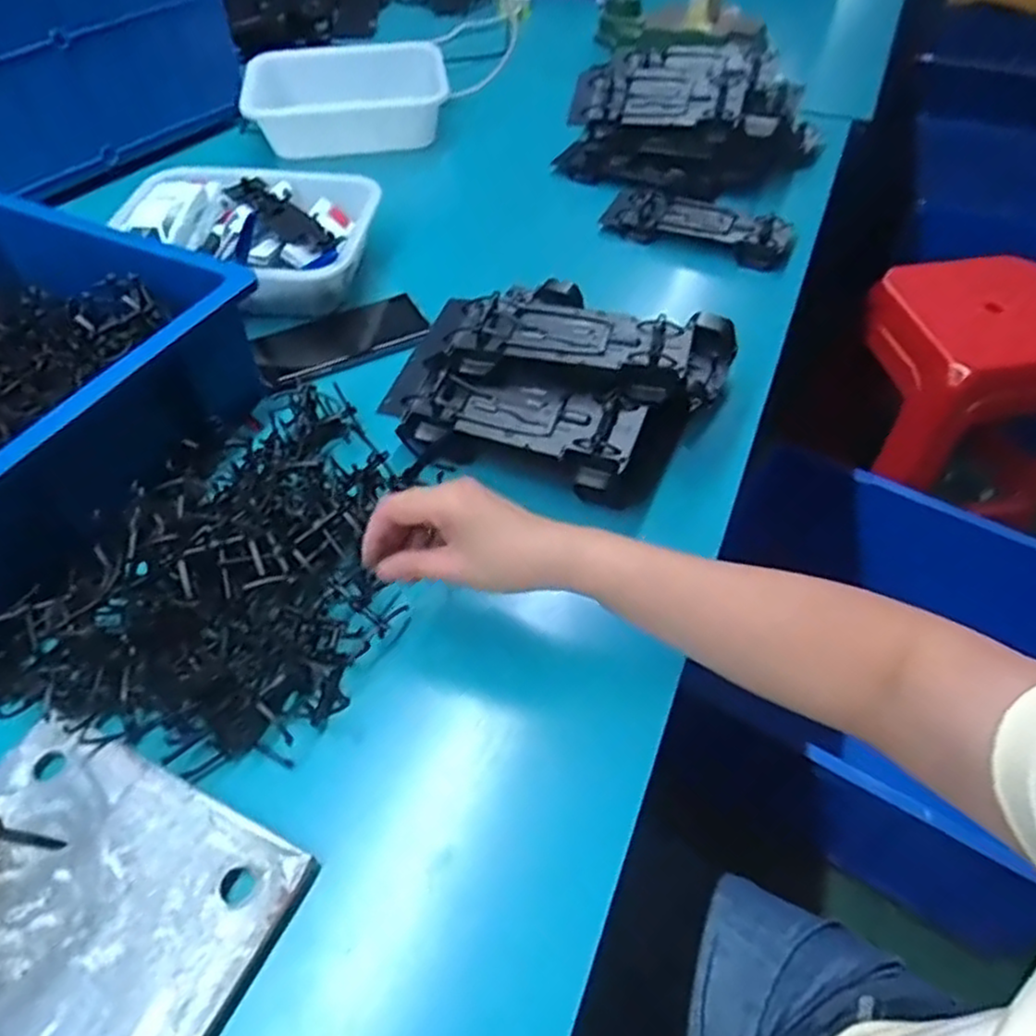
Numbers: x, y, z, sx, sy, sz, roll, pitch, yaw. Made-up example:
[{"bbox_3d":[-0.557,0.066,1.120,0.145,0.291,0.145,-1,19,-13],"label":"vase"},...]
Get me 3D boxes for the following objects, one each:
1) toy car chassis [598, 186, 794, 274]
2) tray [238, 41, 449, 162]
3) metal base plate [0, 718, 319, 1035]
[{"bbox_3d":[0.185,-0.304,0.739,0.192,0.028,0.075,23,54,17],"label":"toy car chassis"},{"bbox_3d":[-0.211,-0.522,0.888,0.246,0.079,0.134,-3,51,-3],"label":"tray"},{"bbox_3d":[-0.233,0.215,0.346,0.194,0.011,0.195,22,54,17],"label":"metal base plate"}]

